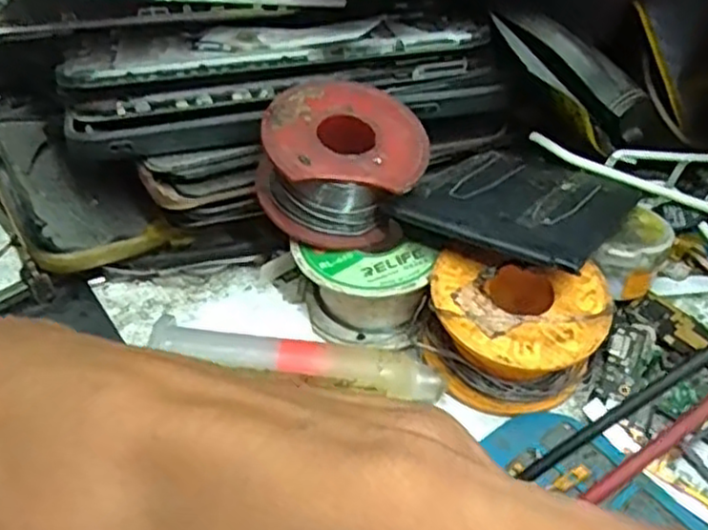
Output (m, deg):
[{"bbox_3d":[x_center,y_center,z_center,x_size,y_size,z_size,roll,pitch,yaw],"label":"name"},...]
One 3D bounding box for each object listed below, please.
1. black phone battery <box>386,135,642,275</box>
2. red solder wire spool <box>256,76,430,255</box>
[{"bbox_3d":[0.058,-0.022,0.245,0.061,0.006,0.086,21,32,27],"label":"black phone battery"},{"bbox_3d":[-0.004,-0.034,0.237,0.051,0.030,0.049,3,54,-8],"label":"red solder wire spool"}]

